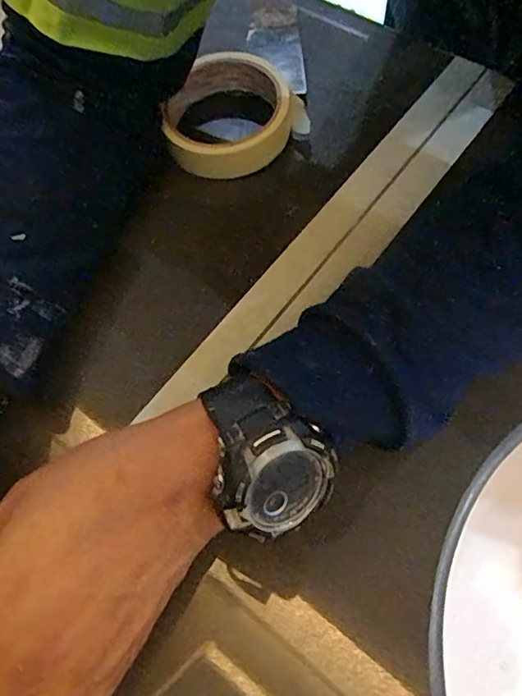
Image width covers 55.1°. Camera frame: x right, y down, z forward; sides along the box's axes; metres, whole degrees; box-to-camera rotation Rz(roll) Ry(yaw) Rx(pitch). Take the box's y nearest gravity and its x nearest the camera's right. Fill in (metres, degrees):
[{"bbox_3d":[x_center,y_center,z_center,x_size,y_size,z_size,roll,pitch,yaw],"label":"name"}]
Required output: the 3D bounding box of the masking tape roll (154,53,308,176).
[{"bbox_3d":[-0.017,-0.169,0.356,0.099,0.031,0.103,-1,66,2],"label":"masking tape roll"}]

